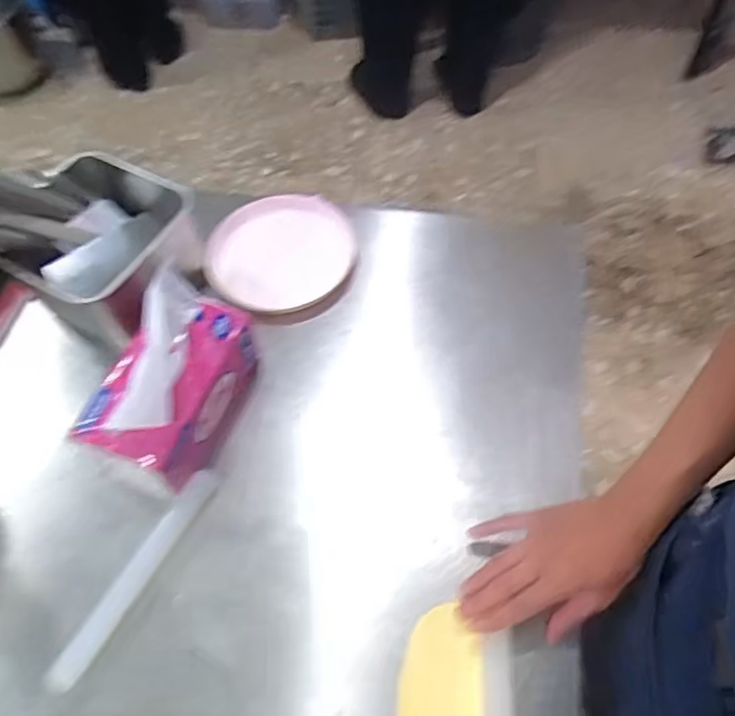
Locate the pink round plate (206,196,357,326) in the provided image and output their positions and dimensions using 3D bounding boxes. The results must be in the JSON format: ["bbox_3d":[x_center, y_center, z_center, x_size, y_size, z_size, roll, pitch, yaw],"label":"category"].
[{"bbox_3d":[-0.103,-0.135,0.799,0.191,0.034,0.187,-1,59,1],"label":"pink round plate"}]

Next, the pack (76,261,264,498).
[{"bbox_3d":[-0.194,0.020,0.643,0.108,0.138,0.195,24,63,16],"label":"pack"}]

